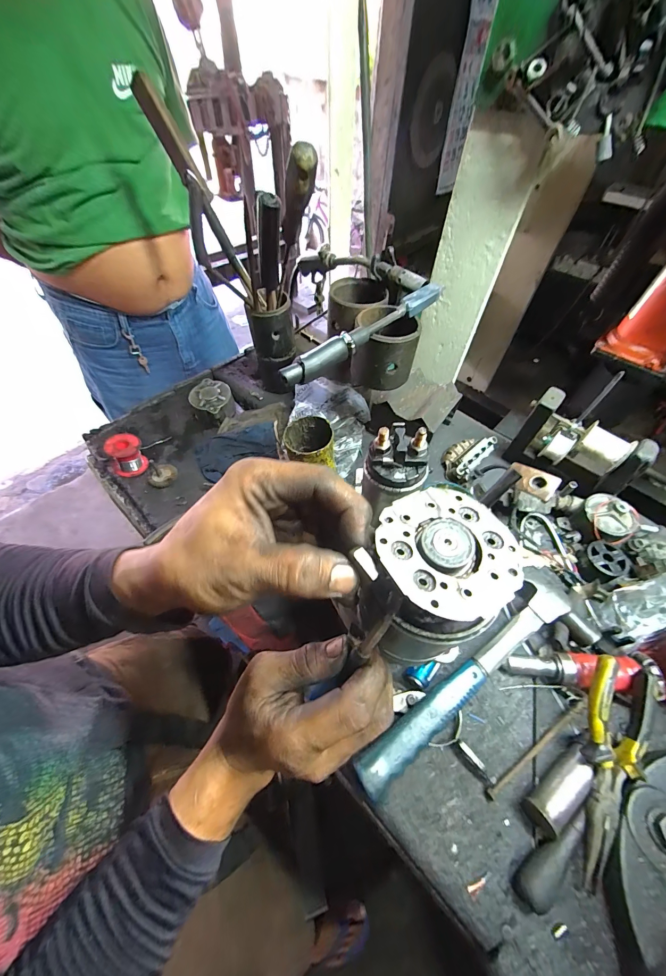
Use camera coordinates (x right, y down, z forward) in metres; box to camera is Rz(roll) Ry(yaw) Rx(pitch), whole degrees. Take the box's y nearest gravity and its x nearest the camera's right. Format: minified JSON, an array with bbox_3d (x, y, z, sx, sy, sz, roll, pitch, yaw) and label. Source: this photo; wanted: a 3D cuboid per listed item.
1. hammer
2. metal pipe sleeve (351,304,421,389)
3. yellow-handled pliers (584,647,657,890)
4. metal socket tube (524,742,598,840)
[{"bbox_3d":[0.180,0.215,0.394,0.360,0.034,0.093,-27,60,-20],"label":"hammer"},{"bbox_3d":[0.073,-0.199,0.465,0.089,0.088,0.091,7,55,2],"label":"metal pipe sleeve"},{"bbox_3d":[0.275,0.274,0.328,0.059,0.028,0.194,23,72,14],"label":"yellow-handled pliers"},{"bbox_3d":[0.228,0.301,0.331,0.081,0.030,0.034,-32,62,-22],"label":"metal socket tube"}]

